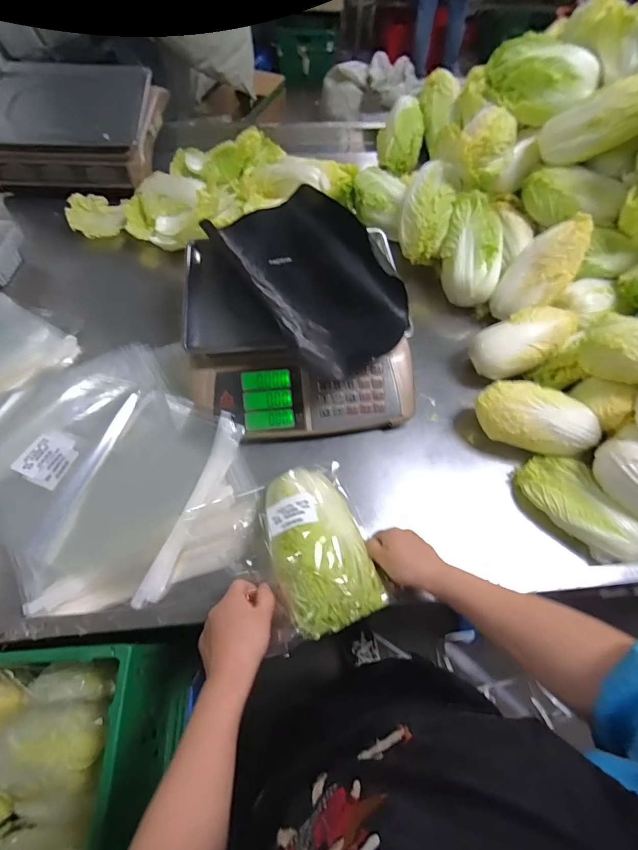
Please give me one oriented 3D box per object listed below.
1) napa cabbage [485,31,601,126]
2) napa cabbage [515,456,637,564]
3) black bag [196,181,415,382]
[{"bbox_3d":[0.395,-0.621,0.705,0.188,0.093,0.095,23,64,9],"label":"napa cabbage"},{"bbox_3d":[0.366,0.120,0.555,0.094,0.077,0.174,-23,66,-14],"label":"napa cabbage"},{"bbox_3d":[-0.016,-0.230,0.609,0.188,0.088,0.337,-31,68,-17],"label":"black bag"}]

